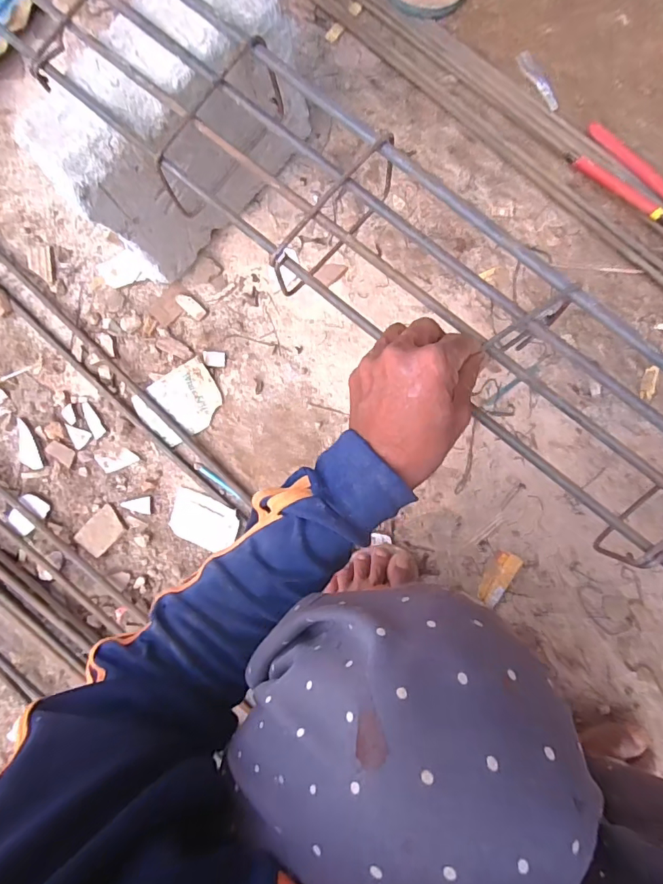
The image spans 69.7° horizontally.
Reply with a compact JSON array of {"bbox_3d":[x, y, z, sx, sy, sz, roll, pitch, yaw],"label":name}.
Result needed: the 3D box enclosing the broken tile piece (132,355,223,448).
[{"bbox_3d":[-0.192,-0.047,0.603,0.104,0.008,0.082,-31,85,5],"label":"broken tile piece"}]

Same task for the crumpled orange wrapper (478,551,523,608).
[{"bbox_3d":[0.196,0.160,0.560,0.030,0.007,0.065,31,92,7],"label":"crumpled orange wrapper"}]

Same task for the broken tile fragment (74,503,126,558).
[{"bbox_3d":[-0.294,0.116,0.605,0.061,0.014,0.044,-43,84,4],"label":"broken tile fragment"}]

